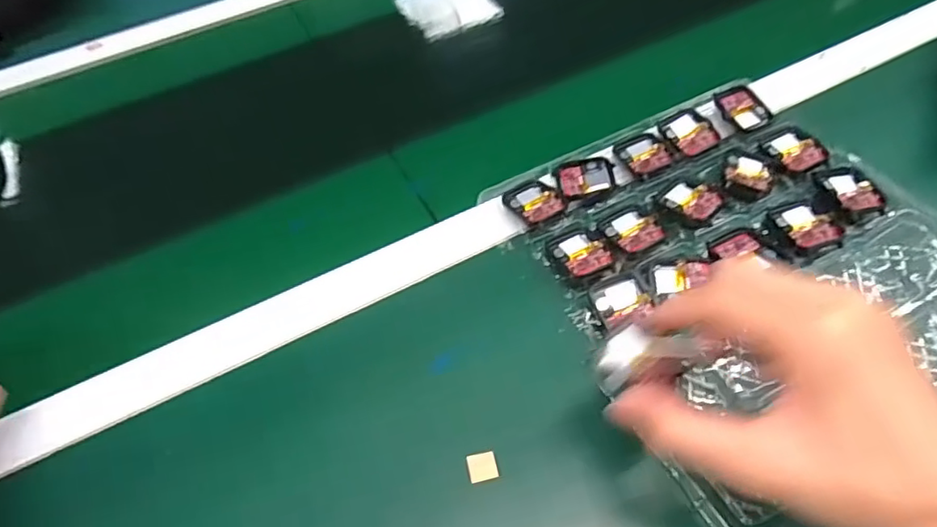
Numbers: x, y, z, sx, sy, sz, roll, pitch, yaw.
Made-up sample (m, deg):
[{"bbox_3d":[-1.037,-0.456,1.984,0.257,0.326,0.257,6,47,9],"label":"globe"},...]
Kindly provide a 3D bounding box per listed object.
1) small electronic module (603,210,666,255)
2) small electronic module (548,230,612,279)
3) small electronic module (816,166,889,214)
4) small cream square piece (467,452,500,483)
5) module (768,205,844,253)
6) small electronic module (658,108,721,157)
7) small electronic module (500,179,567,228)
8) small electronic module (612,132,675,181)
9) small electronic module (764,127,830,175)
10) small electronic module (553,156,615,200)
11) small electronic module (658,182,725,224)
[{"bbox_3d":[0.116,-0.024,0.407,0.033,0.005,0.037,-27,55,-14],"label":"small electronic module"},{"bbox_3d":[0.077,-0.007,0.400,0.035,0.007,0.040,-27,55,-14],"label":"small electronic module"},{"bbox_3d":[0.273,-0.053,0.414,0.038,0.008,0.045,-16,53,-7],"label":"small electronic module"},{"bbox_3d":[0.008,0.115,0.330,0.016,0.007,0.014,-13,53,-5],"label":"small cream square piece"},{"bbox_3d":[0.233,-0.024,0.402,0.035,0.010,0.043,-14,53,-6],"label":"module"},{"bbox_3d":[0.176,-0.106,0.463,0.036,0.004,0.045,-18,53,-8],"label":"small electronic module"},{"bbox_3d":[0.049,-0.046,0.432,0.038,0.006,0.041,-31,56,-18],"label":"small electronic module"},{"bbox_3d":[0.136,-0.085,0.452,0.037,0.004,0.047,-15,53,-6],"label":"small electronic module"},{"bbox_3d":[0.249,-0.086,0.444,0.038,0.007,0.042,-17,53,-8],"label":"small electronic module"},{"bbox_3d":[0.089,-0.067,0.443,0.042,0.006,0.039,-5,52,2],"label":"small electronic module"},{"bbox_3d":[0.162,-0.047,0.420,0.038,0.004,0.039,-39,59,-22],"label":"small electronic module"}]

